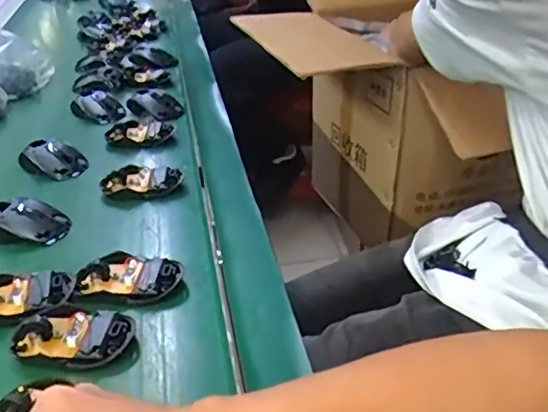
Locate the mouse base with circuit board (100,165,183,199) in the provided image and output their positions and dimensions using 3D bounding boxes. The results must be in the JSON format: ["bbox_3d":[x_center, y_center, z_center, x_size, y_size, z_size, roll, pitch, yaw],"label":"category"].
[{"bbox_3d":[-0.153,-0.029,0.665,0.091,0.024,0.052,-9,32,-12],"label":"mouse base with circuit board"}]

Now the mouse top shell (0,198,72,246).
[{"bbox_3d":[-0.262,0.017,0.599,0.086,0.026,0.061,11,34,20],"label":"mouse top shell"}]

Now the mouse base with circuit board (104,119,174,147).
[{"bbox_3d":[-0.183,-0.103,0.782,0.084,0.024,0.047,2,32,7],"label":"mouse base with circuit board"}]

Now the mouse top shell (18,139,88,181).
[{"bbox_3d":[-0.276,-0.060,0.719,0.077,0.027,0.055,17,36,28],"label":"mouse top shell"}]

